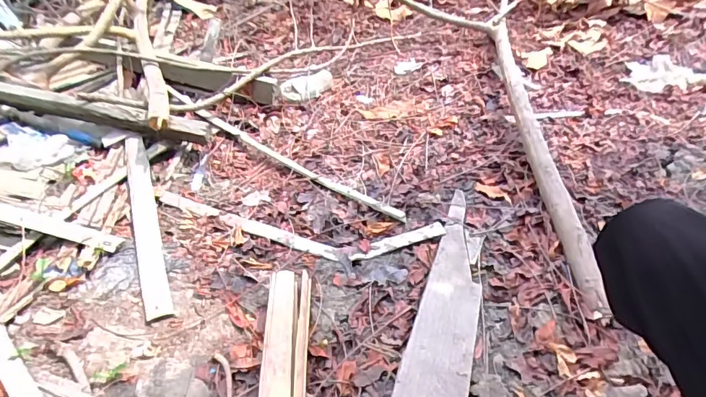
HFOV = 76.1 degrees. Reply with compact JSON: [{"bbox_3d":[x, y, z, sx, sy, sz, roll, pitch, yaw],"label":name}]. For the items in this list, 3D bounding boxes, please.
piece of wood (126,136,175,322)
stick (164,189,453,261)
[{"bbox_3d":[-0.449,0.024,0.965,0.049,0.029,0.560,-16,42,-18],"label":"piece of wood"},{"bbox_3d":[-0.144,0.047,0.936,0.643,0.040,0.127,11,41,13],"label":"stick"}]

